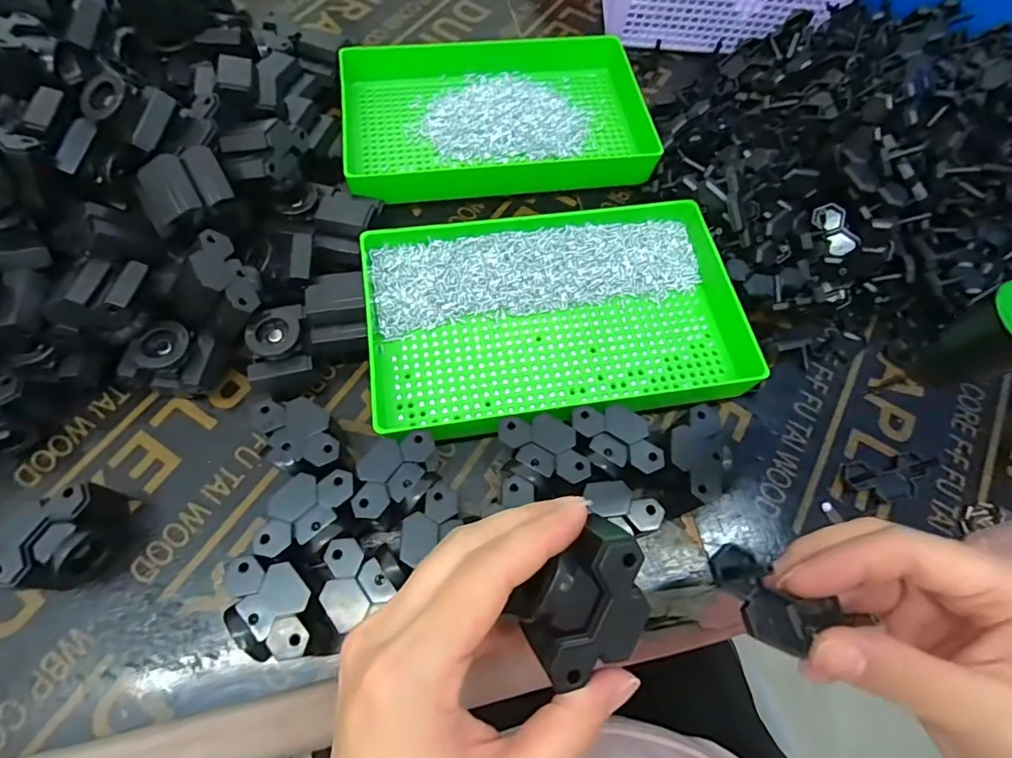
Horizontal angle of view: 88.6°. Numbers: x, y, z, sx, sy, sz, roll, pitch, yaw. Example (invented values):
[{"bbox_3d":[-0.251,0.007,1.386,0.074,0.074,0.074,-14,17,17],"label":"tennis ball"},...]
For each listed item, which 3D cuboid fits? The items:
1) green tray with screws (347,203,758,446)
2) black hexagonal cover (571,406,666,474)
[{"bbox_3d":[0.031,-0.044,0.354,0.242,0.040,0.153,-9,66,-7],"label":"green tray with screws"},{"bbox_3d":[0.065,0.032,0.298,0.055,0.004,0.031,31,80,12],"label":"black hexagonal cover"}]

